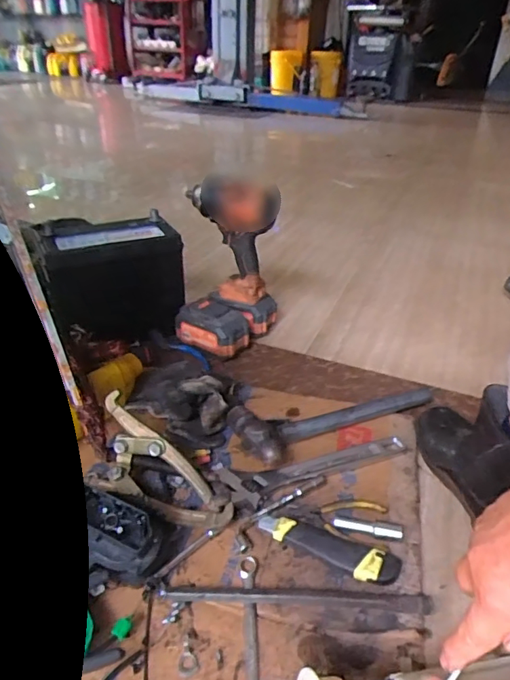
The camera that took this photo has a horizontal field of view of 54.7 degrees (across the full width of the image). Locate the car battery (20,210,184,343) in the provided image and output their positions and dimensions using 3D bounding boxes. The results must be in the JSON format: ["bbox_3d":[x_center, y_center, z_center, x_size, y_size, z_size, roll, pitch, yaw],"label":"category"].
[{"bbox_3d":[-0.262,-0.105,0.902,0.242,0.195,0.127,-13,35,-23],"label":"car battery"}]

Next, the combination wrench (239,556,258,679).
[{"bbox_3d":[-0.003,0.291,0.475,0.023,0.013,0.177,0,32,-2],"label":"combination wrench"}]

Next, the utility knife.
[{"bbox_3d":[0.081,0.234,0.562,0.161,0.024,0.038,16,35,21],"label":"utility knife"}]

